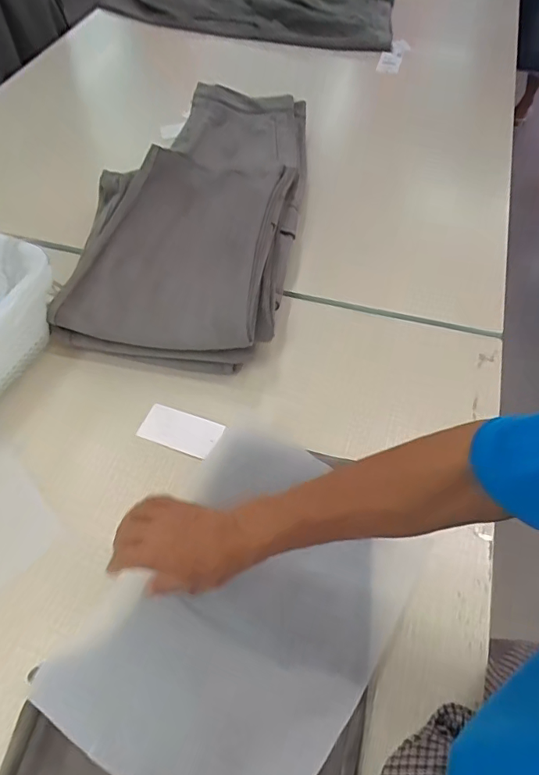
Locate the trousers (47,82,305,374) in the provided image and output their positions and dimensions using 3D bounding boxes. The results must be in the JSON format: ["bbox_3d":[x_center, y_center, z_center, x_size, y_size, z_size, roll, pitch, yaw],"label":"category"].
[{"bbox_3d":[-0.113,-0.306,0.829,0.318,0.076,0.580,9,62,6],"label":"trousers"}]

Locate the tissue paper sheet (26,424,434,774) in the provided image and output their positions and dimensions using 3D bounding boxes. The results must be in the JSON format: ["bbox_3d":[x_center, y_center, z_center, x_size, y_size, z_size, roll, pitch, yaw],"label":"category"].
[{"bbox_3d":[-0.016,0.212,0.482,0.291,0.108,0.333,30,61,20],"label":"tissue paper sheet"}]

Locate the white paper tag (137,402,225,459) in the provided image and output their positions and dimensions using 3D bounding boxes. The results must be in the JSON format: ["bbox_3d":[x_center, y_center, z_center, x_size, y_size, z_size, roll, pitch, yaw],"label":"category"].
[{"bbox_3d":[-0.119,0.058,0.671,0.107,0.008,0.055,17,58,12],"label":"white paper tag"}]

